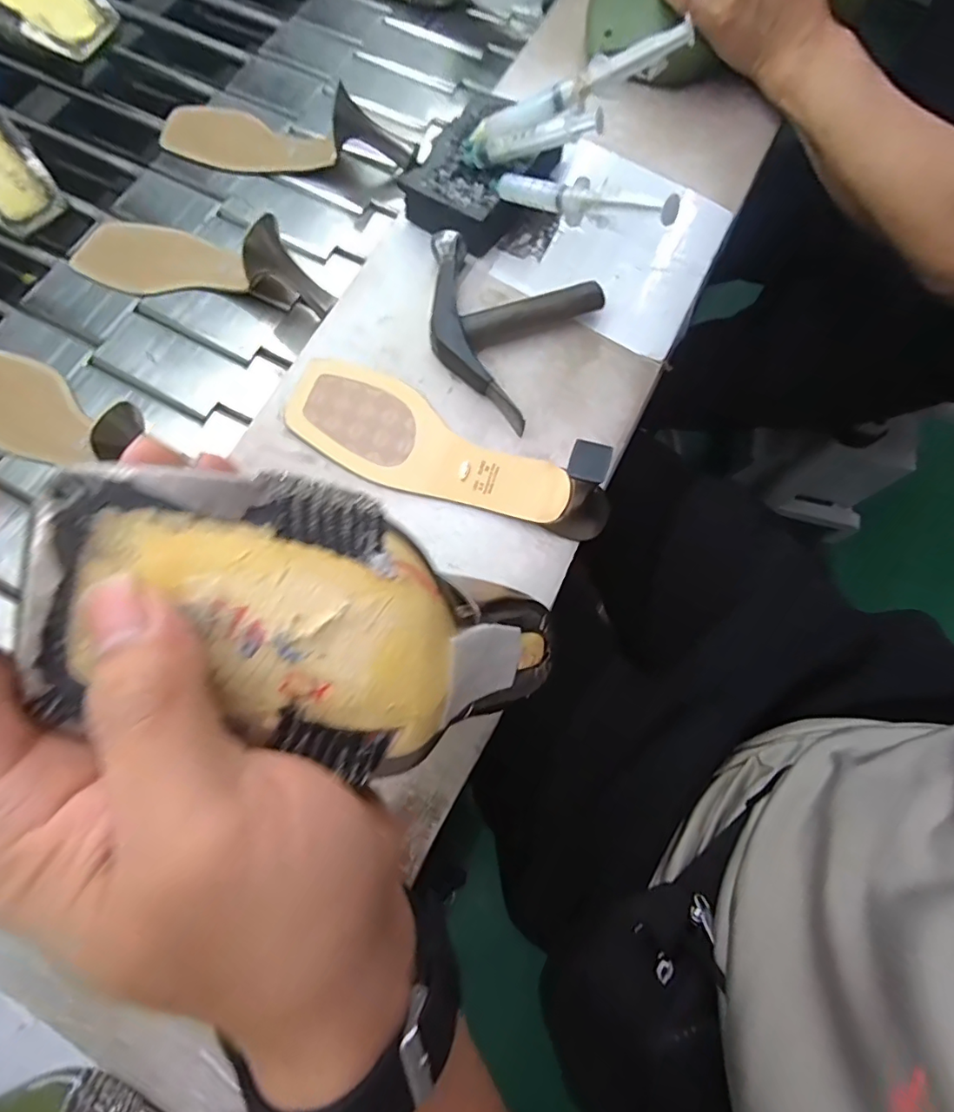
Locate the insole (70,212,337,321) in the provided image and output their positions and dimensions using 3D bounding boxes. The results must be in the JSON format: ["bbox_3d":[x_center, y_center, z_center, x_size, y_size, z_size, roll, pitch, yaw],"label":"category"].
[{"bbox_3d":[-0.246,-0.261,0.467,0.255,0.063,0.073,15,72,17],"label":"insole"}]

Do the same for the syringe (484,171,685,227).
[{"bbox_3d":[0.064,-0.241,0.352,0.018,0.021,0.173,-39,51,-12],"label":"syringe"}]

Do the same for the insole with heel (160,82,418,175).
[{"bbox_3d":[-0.190,-0.415,0.505,0.260,0.055,0.074,16,73,4],"label":"insole with heel"}]

